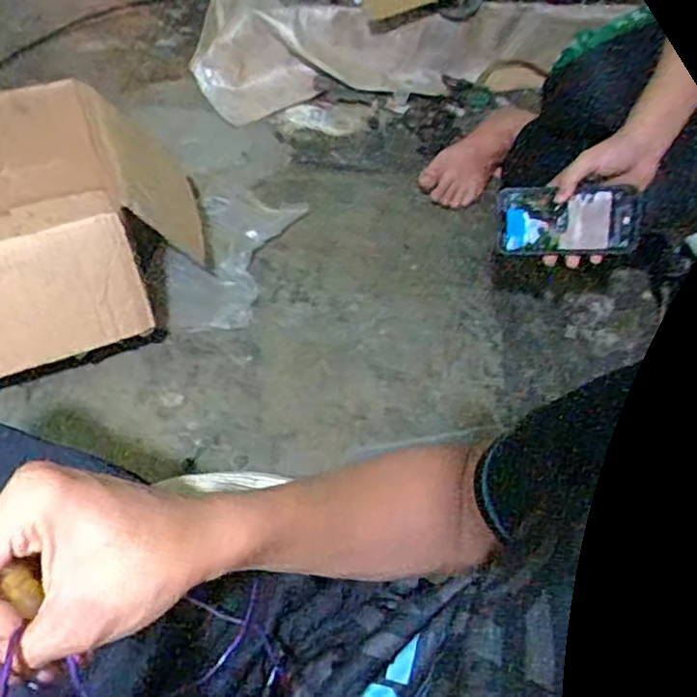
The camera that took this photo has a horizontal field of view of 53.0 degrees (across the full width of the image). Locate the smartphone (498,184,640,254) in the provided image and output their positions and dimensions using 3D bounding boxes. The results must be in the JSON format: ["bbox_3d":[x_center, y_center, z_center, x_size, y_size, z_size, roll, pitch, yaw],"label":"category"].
[{"bbox_3d":[0.261,-0.152,0.830,0.160,0.078,0.010,0,27,5],"label":"smartphone"}]

